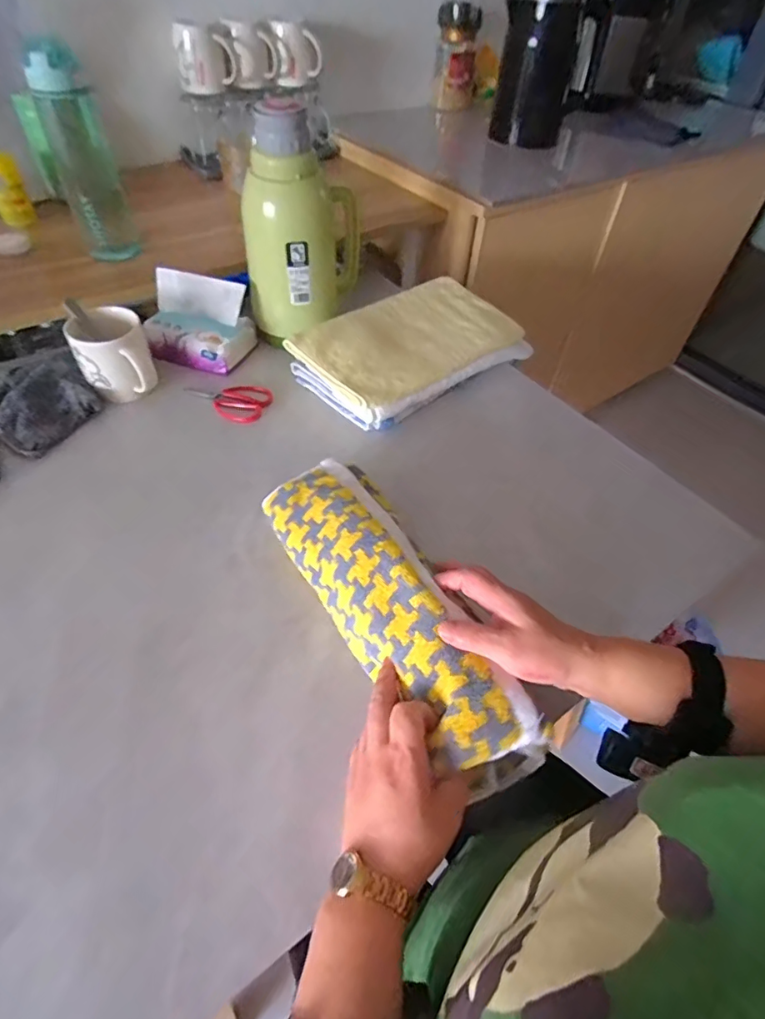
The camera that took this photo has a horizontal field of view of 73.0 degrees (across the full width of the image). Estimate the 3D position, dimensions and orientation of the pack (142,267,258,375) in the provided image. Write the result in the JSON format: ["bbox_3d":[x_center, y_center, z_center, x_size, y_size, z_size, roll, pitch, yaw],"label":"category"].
[{"bbox_3d":[-0.258,-0.264,0.728,0.128,0.109,0.088,18,50,13],"label":"pack"}]

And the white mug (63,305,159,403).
[{"bbox_3d":[-0.345,-0.195,0.666,0.086,0.089,0.098,-19,52,-18],"label":"white mug"}]

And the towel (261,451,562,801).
[{"bbox_3d":[0.010,0.074,0.458,0.101,0.079,0.332,-25,54,-23],"label":"towel"}]

